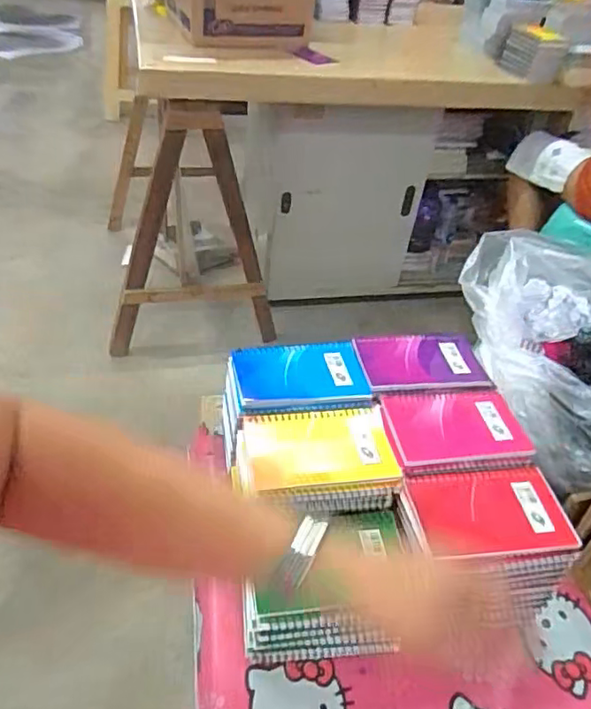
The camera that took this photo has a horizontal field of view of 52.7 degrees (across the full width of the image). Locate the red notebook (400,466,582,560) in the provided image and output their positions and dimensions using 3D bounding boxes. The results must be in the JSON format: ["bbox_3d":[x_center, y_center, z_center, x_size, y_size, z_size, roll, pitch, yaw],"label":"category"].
[{"bbox_3d":[0.168,0.136,0.517,0.131,0.011,0.082,-1,43,-9],"label":"red notebook"}]

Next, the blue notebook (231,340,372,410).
[{"bbox_3d":[0.006,0.020,0.617,0.134,0.013,0.084,-2,43,-11],"label":"blue notebook"}]

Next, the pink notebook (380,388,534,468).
[{"bbox_3d":[0.155,0.069,0.584,0.132,0.009,0.086,-3,43,-11],"label":"pink notebook"}]

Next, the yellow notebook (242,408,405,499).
[{"bbox_3d":[0.024,0.088,0.549,0.132,0.010,0.091,-3,43,-12],"label":"yellow notebook"}]

